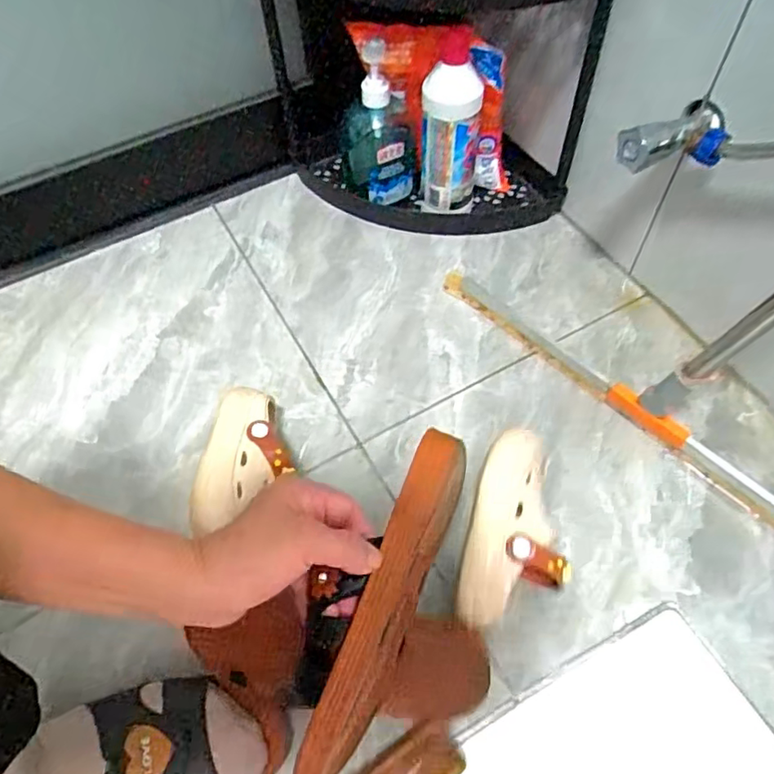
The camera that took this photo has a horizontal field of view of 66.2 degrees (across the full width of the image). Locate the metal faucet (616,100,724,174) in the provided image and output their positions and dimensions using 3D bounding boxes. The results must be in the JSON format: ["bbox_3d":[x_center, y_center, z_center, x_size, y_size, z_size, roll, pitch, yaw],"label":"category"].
[{"bbox_3d":[0.235,-0.211,0.493,0.092,0.032,0.046,-23,60,-11],"label":"metal faucet"}]

